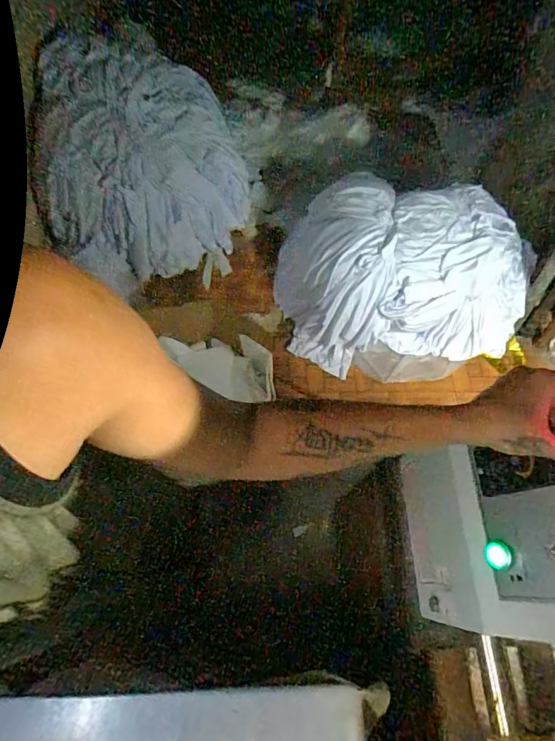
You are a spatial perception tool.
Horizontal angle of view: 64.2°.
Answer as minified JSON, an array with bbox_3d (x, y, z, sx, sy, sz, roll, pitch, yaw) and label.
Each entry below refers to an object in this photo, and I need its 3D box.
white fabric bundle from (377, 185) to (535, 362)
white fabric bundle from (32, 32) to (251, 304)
[{"bbox_3d":[0.626,-0.346,1.568,0.525,0.340,0.510,7,65,1],"label":"white fabric bundle"},{"bbox_3d":[-0.425,-0.663,1.535,0.648,0.556,0.567,-8,66,-6],"label":"white fabric bundle"}]

